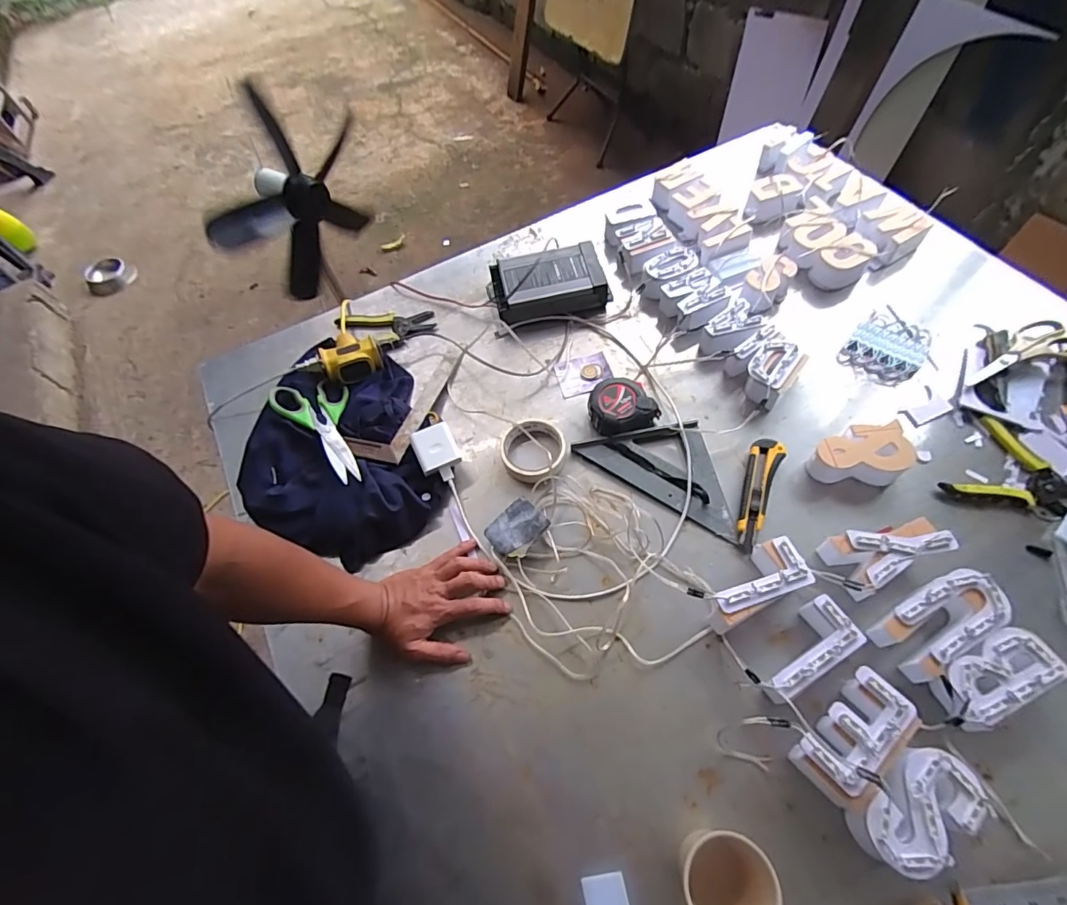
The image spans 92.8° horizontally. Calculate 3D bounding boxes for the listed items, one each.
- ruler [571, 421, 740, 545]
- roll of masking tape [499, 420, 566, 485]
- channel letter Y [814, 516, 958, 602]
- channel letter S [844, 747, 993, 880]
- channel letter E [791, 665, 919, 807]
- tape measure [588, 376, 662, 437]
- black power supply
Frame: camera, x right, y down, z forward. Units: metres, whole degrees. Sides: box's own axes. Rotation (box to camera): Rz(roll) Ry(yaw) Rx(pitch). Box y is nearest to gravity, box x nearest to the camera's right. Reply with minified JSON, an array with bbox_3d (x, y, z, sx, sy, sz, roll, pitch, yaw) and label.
[{"bbox_3d":[0.182,0.009,0.672,0.225,0.020,0.110,31,67,20],"label":"ruler"},{"bbox_3d":[0.000,0.000,0.695,0.086,0.022,0.093,-2,60,3],"label":"roll of masking tape"},{"bbox_3d":[0.397,0.115,0.580,0.129,0.051,0.070,-19,60,-6],"label":"channel letter Y"},{"bbox_3d":[0.348,0.327,0.469,0.111,0.055,0.064,-29,62,-12],"label":"channel letter S"},{"bbox_3d":[0.315,0.279,0.498,0.116,0.053,0.067,-37,64,-16],"label":"channel letter E"},{"bbox_3d":[0.122,-0.063,0.714,0.081,0.045,0.079,-2,60,3],"label":"tape measure"},{"bbox_3d":[0.023,-0.273,0.834,0.182,0.054,0.130,-16,60,-5],"label":"black power supply"}]

